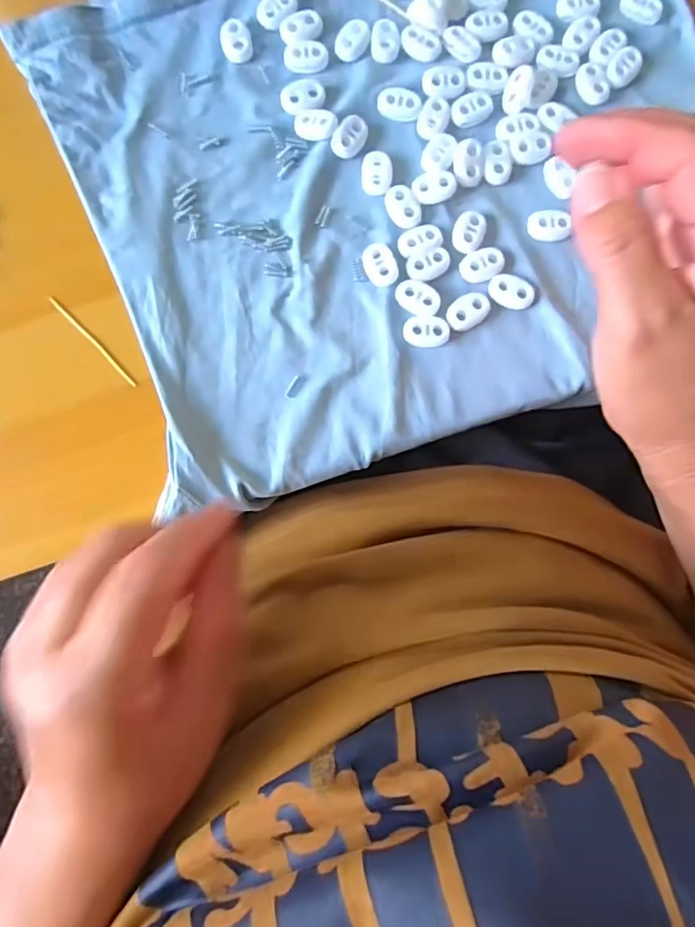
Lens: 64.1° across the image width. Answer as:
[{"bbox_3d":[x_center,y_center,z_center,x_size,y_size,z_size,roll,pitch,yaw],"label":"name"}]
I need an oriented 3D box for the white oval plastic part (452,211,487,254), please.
[{"bbox_3d":[0.061,-0.116,0.279,0.015,0.004,0.022,22,85,-4],"label":"white oval plastic part"}]

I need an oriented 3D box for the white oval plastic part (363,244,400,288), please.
[{"bbox_3d":[0.016,-0.099,0.277,0.015,0.006,0.022,-10,88,-7],"label":"white oval plastic part"}]

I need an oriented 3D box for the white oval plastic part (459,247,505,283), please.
[{"bbox_3d":[0.068,-0.100,0.277,0.023,0.004,0.016,-25,90,-7],"label":"white oval plastic part"}]

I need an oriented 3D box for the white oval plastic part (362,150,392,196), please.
[{"bbox_3d":[0.015,-0.148,0.283,0.015,0.004,0.023,-1,87,-6],"label":"white oval plastic part"}]

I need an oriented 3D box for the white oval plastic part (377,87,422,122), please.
[{"bbox_3d":[0.027,-0.186,0.287,0.022,0.004,0.016,5,86,-6],"label":"white oval plastic part"}]

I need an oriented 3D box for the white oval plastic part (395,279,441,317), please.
[{"bbox_3d":[0.035,-0.082,0.274,0.023,0.004,0.017,22,85,-4],"label":"white oval plastic part"}]

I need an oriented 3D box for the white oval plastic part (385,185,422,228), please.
[{"bbox_3d":[0.028,-0.130,0.281,0.015,0.004,0.023,-24,89,-7],"label":"white oval plastic part"}]

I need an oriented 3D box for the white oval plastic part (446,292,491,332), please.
[{"bbox_3d":[0.060,-0.076,0.276,0.023,0.004,0.016,-38,91,-7],"label":"white oval plastic part"}]

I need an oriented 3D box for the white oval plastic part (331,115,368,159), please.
[{"bbox_3d":[0.002,-0.167,0.283,0.014,0.007,0.023,39,84,-3],"label":"white oval plastic part"}]

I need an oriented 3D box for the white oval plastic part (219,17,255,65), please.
[{"bbox_3d":[-0.058,-0.222,0.290,0.016,0.004,0.023,-14,88,-7],"label":"white oval plastic part"}]

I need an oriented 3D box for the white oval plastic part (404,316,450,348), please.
[{"bbox_3d":[0.039,-0.065,0.274,0.022,0.004,0.016,2,87,-6],"label":"white oval plastic part"}]

